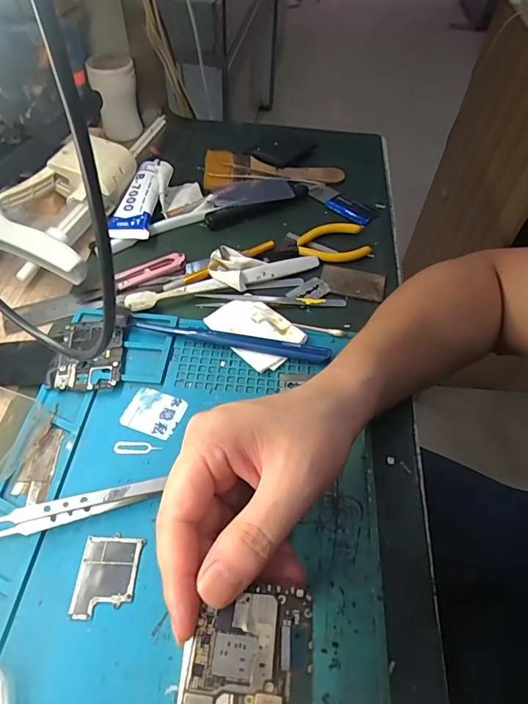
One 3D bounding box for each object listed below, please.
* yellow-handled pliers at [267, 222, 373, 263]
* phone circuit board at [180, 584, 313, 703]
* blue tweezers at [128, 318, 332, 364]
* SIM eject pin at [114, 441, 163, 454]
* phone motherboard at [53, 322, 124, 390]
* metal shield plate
[{"bbox_3d":[0.054,-0.110,0.445,0.100,0.010,0.050,-6,54,-9],"label":"yellow-handled pliers"},{"bbox_3d":[-0.006,0.126,0.167,0.047,0.005,0.068,8,53,1],"label":"phone circuit board"},{"bbox_3d":[-0.029,-0.011,0.361,0.165,0.013,0.012,12,53,4],"label":"blue tweezers"},{"bbox_3d":[-0.089,0.066,0.309,0.033,0.004,0.010,1,53,-4],"label":"SIM eject pin"},{"bbox_3d":[-0.138,0.001,0.350,0.049,0.007,0.065,-2,53,-6],"label":"phone motherboard"},{"bbox_3d":[-0.092,0.131,0.258,0.034,0.004,0.044,6,53,0],"label":"metal shield plate"}]

